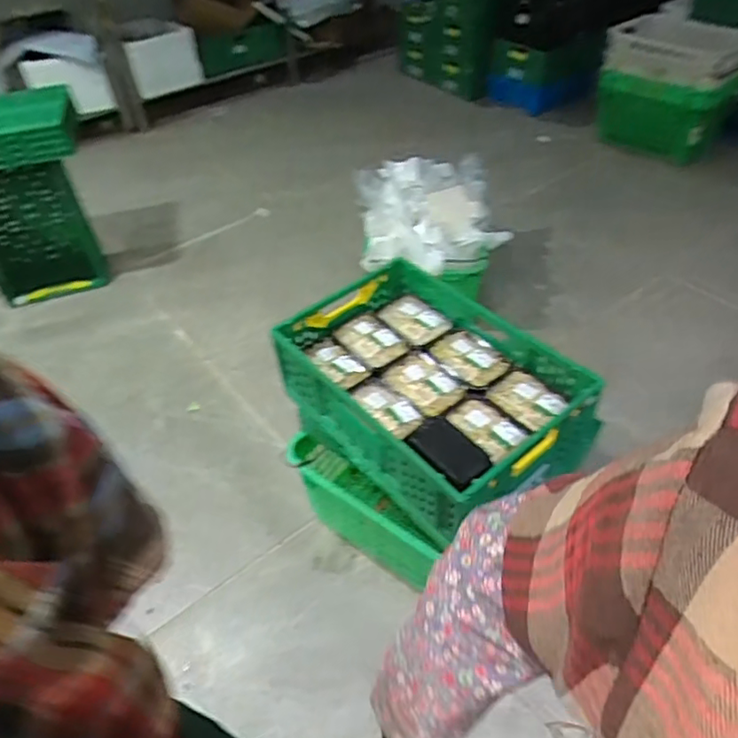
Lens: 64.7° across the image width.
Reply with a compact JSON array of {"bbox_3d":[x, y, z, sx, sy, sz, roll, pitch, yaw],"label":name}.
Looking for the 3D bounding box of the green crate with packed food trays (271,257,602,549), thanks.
[{"bbox_3d":[0.134,0.036,1.276,0.433,0.221,0.590,-31,49,-24],"label":"green crate with packed food trays"}]

